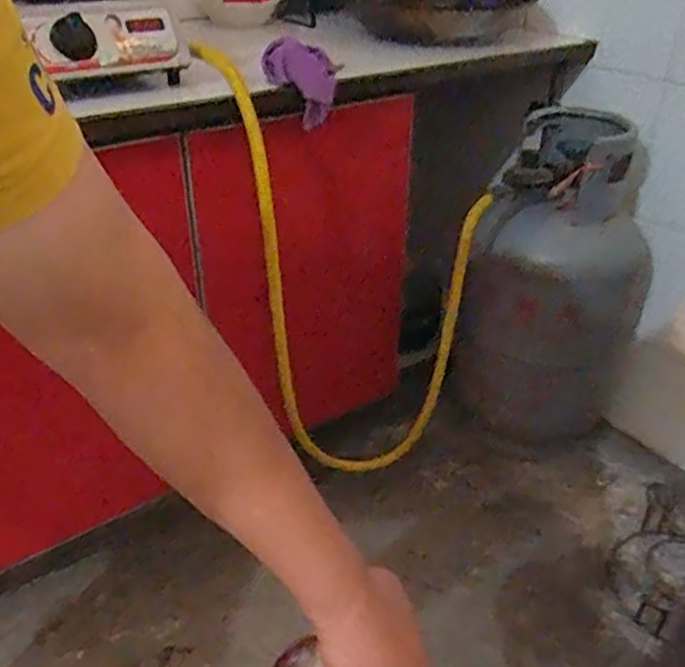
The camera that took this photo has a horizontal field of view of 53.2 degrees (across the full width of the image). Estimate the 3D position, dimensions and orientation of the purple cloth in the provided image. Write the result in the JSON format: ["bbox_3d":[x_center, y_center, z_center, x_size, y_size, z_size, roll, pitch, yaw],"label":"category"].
[{"bbox_3d":[-0.061,-0.347,0.948,0.098,0.097,0.050,28,40,32],"label":"purple cloth"}]

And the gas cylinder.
[{"bbox_3d":[0.427,-0.083,1.375,0.314,0.685,0.296,18,35,21],"label":"gas cylinder"}]

